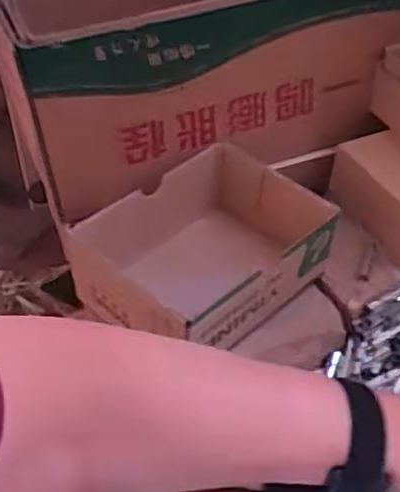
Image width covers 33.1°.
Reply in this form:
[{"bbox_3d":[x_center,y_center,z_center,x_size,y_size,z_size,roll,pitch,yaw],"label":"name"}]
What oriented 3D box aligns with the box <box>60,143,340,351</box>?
[{"bbox_3d":[0.006,0.010,0.558,0.139,0.094,0.181,30,51,30],"label":"box"}]

